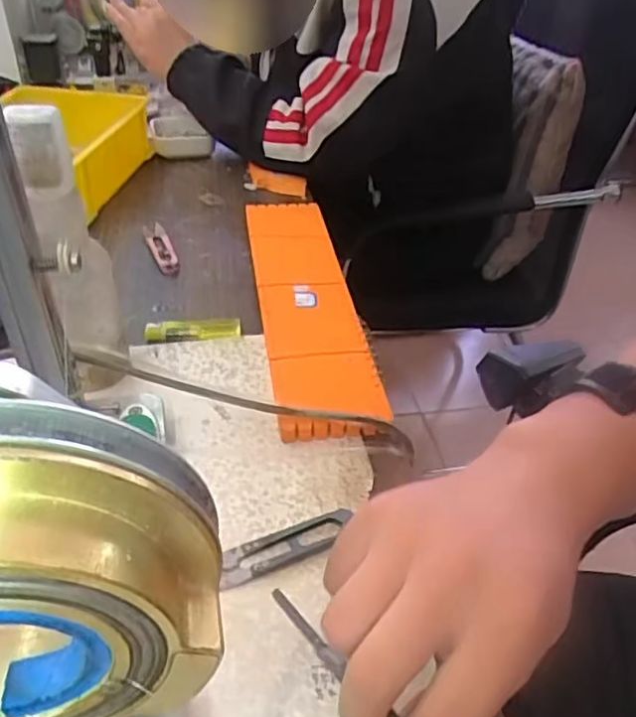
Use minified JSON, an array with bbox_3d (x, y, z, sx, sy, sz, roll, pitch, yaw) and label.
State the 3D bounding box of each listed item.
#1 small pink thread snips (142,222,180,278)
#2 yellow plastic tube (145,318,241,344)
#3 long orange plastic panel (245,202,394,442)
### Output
[{"bbox_3d":[-0.157,-0.112,0.626,0.023,0.005,0.096,-12,43,-21],"label":"small pink thread snips"},{"bbox_3d":[-0.104,-0.024,0.520,0.077,0.012,0.016,-6,41,-14],"label":"yellow plastic tube"},{"bbox_3d":[-0.011,-0.053,0.556,0.080,0.027,0.328,-3,40,-10],"label":"long orange plastic panel"}]

